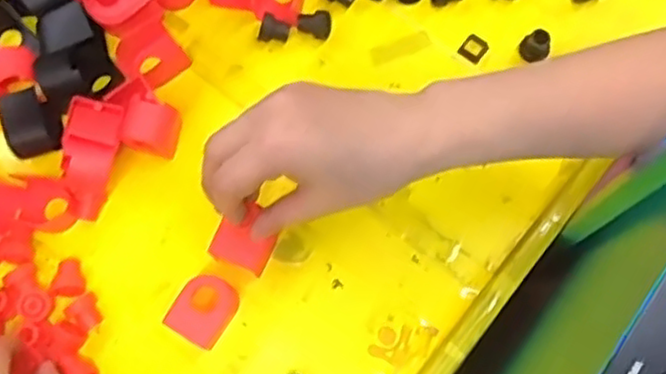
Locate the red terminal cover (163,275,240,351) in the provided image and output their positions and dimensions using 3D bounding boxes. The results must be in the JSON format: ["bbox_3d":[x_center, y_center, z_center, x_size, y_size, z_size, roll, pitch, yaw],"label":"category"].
[{"bbox_3d":[-0.081,0.079,0.448,0.034,0.030,0.041,32,78,9],"label":"red terminal cover"}]

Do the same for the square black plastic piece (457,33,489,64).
[{"bbox_3d":[0.100,-0.098,0.496,0.017,0.006,0.020,33,78,9],"label":"square black plastic piece"}]

